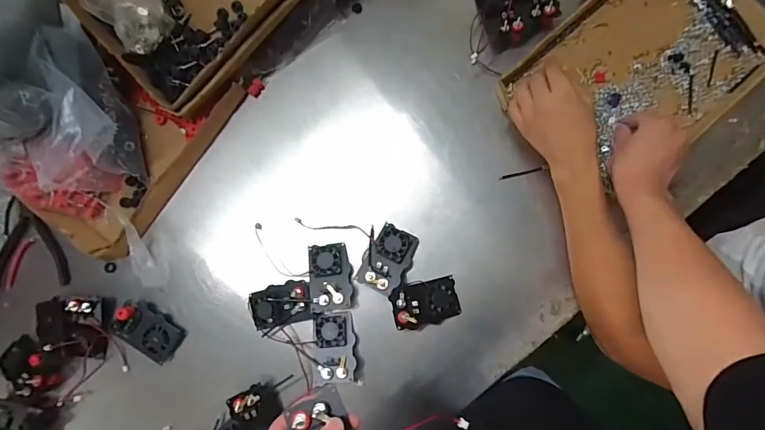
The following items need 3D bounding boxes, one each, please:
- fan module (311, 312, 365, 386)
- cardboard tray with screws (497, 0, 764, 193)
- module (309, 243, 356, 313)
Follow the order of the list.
[{"bbox_3d":[-0.062,0.179,0.538,0.061,0.028,0.092,-1,85,5],"label":"fan module"},{"bbox_3d":[0.351,-0.203,0.544,0.316,0.029,0.226,-43,84,0],"label":"cardboard tray with screws"},{"bbox_3d":[-0.071,0.085,0.551,0.057,0.031,0.088,-6,85,4],"label":"module"}]

